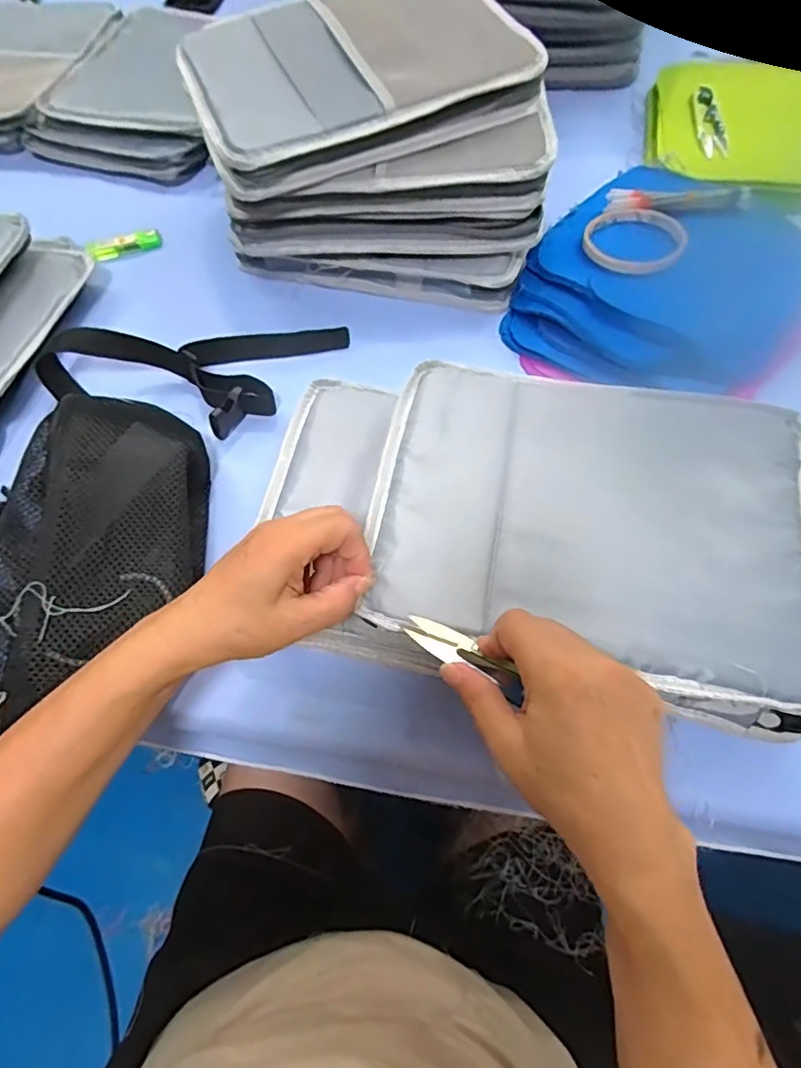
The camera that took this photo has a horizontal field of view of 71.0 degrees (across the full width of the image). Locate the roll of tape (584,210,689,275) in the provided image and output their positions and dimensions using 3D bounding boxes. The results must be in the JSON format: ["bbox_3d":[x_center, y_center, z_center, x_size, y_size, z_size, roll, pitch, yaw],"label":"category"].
[{"bbox_3d":[0.213,-0.268,0.510,0.085,0.009,0.085,-1,64,2],"label":"roll of tape"}]

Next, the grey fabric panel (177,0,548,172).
[{"bbox_3d":[-0.043,-0.425,0.494,0.280,0.020,0.228,-21,65,-8],"label":"grey fabric panel"}]

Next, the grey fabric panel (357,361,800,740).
[{"bbox_3d":[0.129,-0.013,0.376,0.287,0.017,0.219,11,65,8],"label":"grey fabric panel"}]

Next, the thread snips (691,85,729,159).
[{"bbox_3d":[0.337,-0.453,0.614,0.028,0.010,0.112,4,64,4],"label":"thread snips"}]

